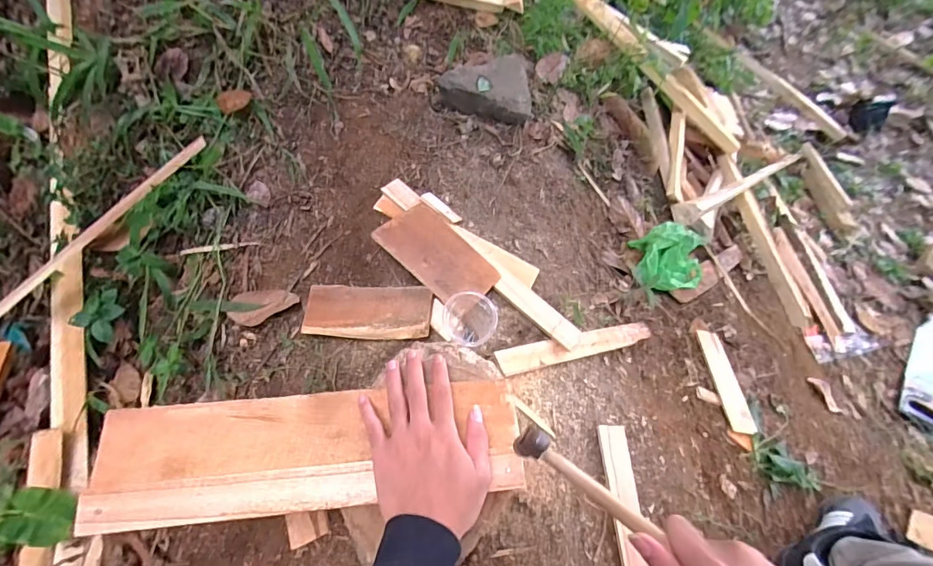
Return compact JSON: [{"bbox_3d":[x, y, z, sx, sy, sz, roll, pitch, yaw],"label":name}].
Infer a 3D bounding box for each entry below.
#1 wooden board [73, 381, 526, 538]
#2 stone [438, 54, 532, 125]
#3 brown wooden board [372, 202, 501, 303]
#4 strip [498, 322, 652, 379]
[{"bbox_3d":[-0.147,0.159,0.441,0.393,0.017,0.107,-5,58,-6],"label":"wooden board"},{"bbox_3d":[0.033,-0.362,0.857,0.169,0.087,0.097,-4,58,-5],"label":"stone"},{"bbox_3d":[-0.043,-0.044,0.703,0.183,0.012,0.106,42,58,10],"label":"brown wooden board"},{"bbox_3d":[0.177,0.098,0.711,0.302,0.015,0.037,-7,56,-30],"label":"strip"}]

